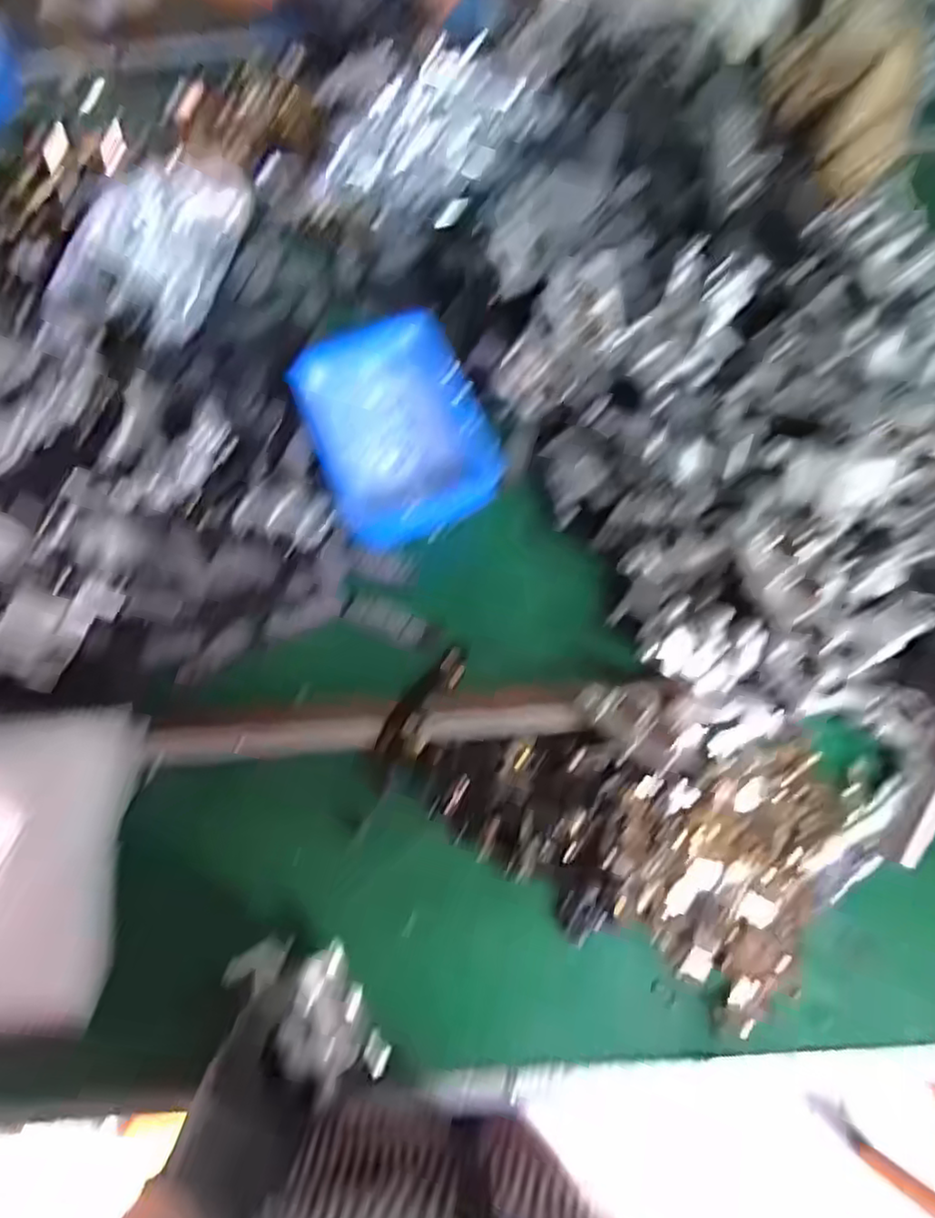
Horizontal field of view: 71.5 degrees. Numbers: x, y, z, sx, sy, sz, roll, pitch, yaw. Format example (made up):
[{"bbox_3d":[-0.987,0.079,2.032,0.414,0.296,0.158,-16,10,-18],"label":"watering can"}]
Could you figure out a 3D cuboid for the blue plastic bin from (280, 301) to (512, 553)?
[{"bbox_3d":[-0.070,-0.174,0.631,0.167,0.056,0.208,-26,72,-8],"label":"blue plastic bin"}]

